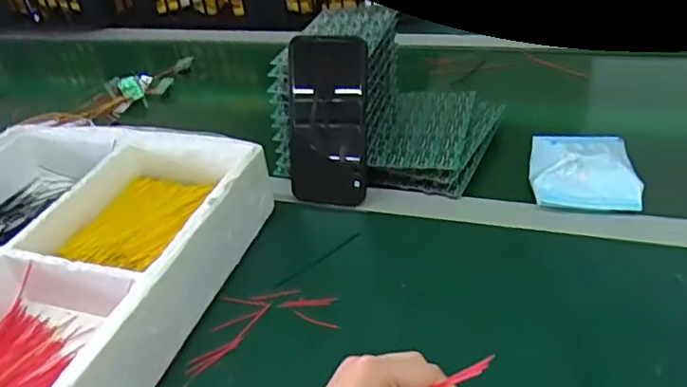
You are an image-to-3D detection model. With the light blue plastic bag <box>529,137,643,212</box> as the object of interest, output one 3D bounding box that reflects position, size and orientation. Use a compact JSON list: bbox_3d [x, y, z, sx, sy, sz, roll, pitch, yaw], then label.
[{"bbox_3d":[0.241,-0.025,0.595,0.099,0.041,0.109,4,37,15],"label":"light blue plastic bag"}]

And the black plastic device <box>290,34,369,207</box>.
[{"bbox_3d":[-0.016,-0.070,0.592,0.077,0.169,0.010,6,20,15],"label":"black plastic device"}]

